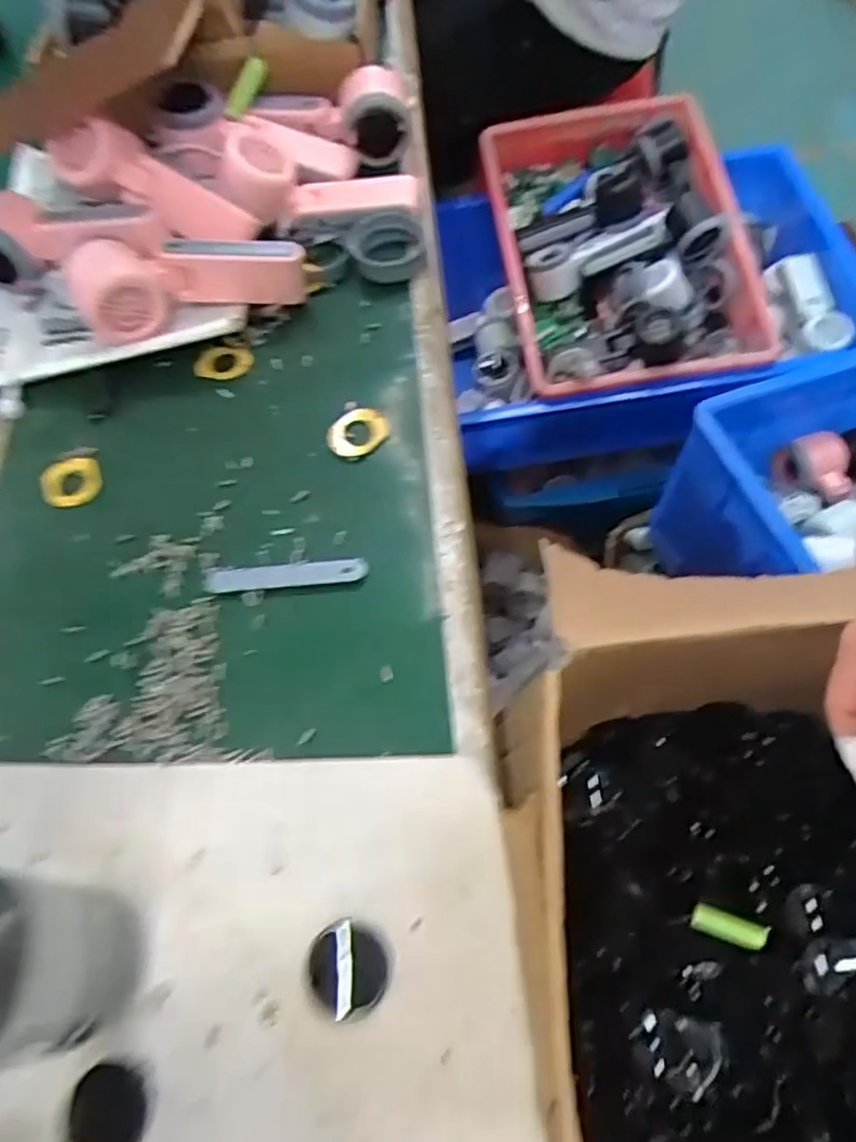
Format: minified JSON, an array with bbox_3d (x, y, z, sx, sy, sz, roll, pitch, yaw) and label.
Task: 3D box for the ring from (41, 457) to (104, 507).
[{"bbox_3d":[-0.242,-0.060,0.483,0.040,0.007,0.035,-18,61,-3],"label":"ring"}]

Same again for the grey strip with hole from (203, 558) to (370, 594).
[{"bbox_3d":[-0.087,0.003,0.432,0.099,0.006,0.016,-5,61,4],"label":"grey strip with hole"}]

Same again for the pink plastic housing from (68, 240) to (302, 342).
[{"bbox_3d":[-0.174,-0.214,0.520,0.159,0.068,0.053,-27,62,-10],"label":"pink plastic housing"}]

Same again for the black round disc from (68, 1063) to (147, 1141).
[{"bbox_3d":[-0.139,0.234,0.308,0.033,0.004,0.034,-3,61,5],"label":"black round disc"}]

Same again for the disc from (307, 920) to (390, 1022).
[{"bbox_3d":[-0.036,0.180,0.323,0.035,0.009,0.035,-3,61,5],"label":"disc"}]

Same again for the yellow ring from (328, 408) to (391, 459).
[{"bbox_3d":[-0.048,-0.095,0.482,0.040,0.007,0.038,-3,61,5],"label":"yellow ring"}]

